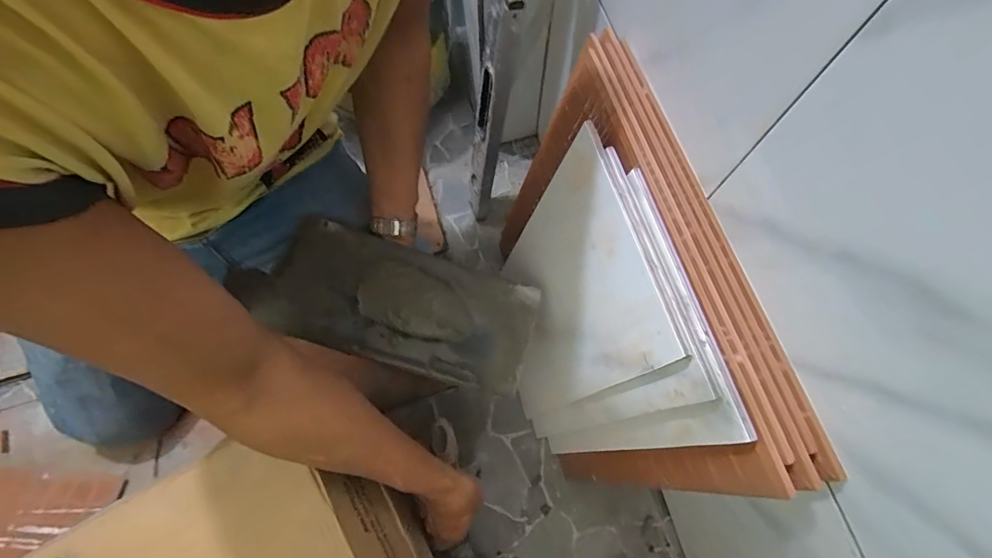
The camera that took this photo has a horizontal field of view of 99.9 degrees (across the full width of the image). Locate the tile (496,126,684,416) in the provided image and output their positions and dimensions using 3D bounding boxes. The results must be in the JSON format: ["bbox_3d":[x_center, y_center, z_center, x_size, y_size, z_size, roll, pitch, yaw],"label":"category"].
[{"bbox_3d":[0.069,0.034,0.518,0.015,0.390,0.224,-9,68,-18],"label":"tile"}]

